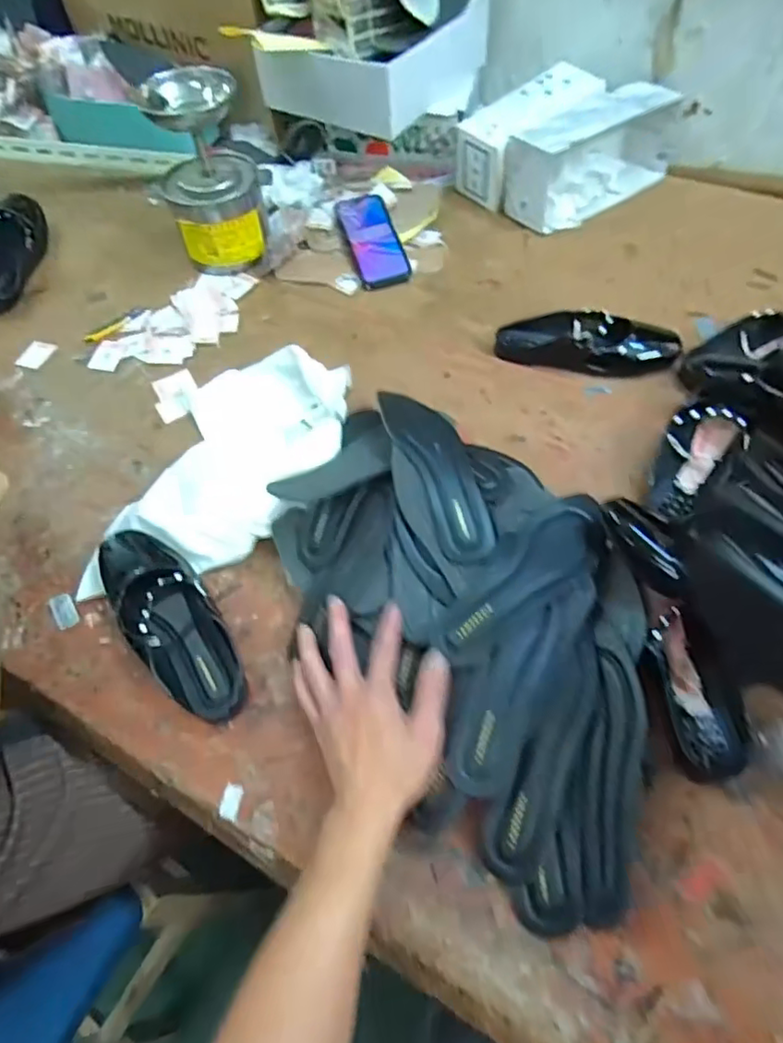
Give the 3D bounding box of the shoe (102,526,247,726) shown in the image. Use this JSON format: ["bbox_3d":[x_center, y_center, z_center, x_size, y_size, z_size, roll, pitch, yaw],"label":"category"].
[{"bbox_3d":[-0.215,0.086,0.566,0.082,0.047,0.239,-32,61,-17],"label":"shoe"}]

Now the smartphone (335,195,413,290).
[{"bbox_3d":[-0.028,-0.427,0.893,0.077,0.011,0.162,-17,74,-8],"label":"smartphone"}]

